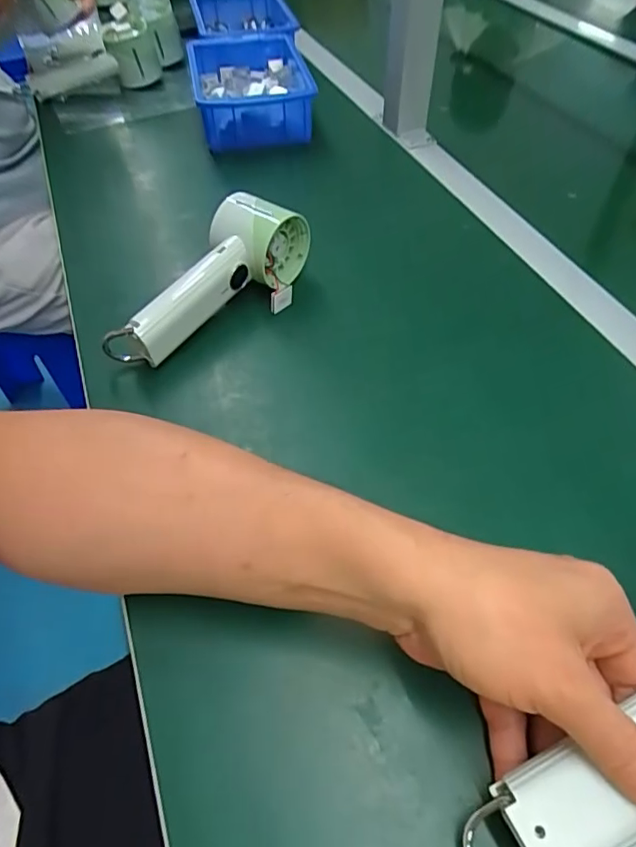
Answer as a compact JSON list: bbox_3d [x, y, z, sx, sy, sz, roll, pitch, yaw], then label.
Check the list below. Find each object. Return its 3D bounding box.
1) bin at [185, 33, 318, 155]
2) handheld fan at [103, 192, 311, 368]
[{"bbox_3d":[-0.079,-0.421,0.685,0.146,0.058,0.212,-8,52,-4],"label":"bin"},{"bbox_3d":[-0.080,-0.108,0.431,0.074,0.067,0.184,23,56,19],"label":"handheld fan"}]

